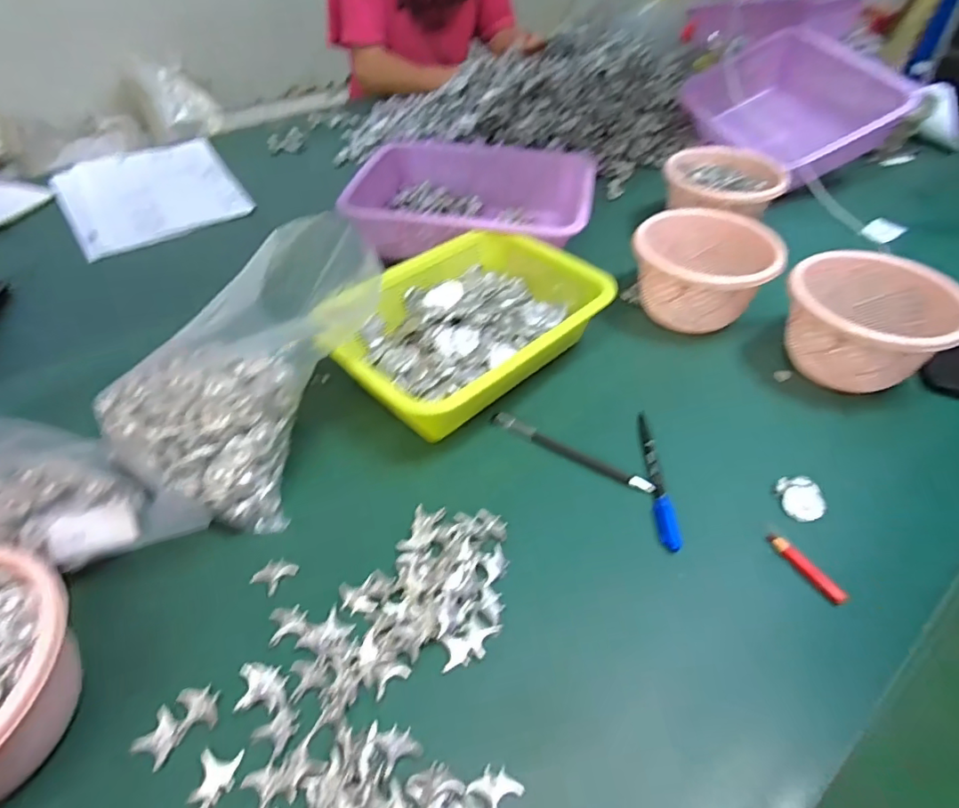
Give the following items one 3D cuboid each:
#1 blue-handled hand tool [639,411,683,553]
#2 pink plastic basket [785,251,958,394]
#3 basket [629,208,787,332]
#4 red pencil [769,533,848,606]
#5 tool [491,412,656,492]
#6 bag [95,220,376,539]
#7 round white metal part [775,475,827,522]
[{"bbox_3d":[0.150,0.059,0.459,0.015,0.010,0.140,1,46,1],"label":"blue-handled hand tool"},{"bbox_3d":[0.373,-0.070,0.529,0.130,0.095,0.143,-30,53,-25],"label":"pink plastic basket"},{"bbox_3d":[0.242,-0.141,0.603,0.144,0.091,0.132,18,49,16],"label":"basket"},{"bbox_3d":[0.243,0.121,0.402,0.011,0.008,0.061,-26,52,-23],"label":"red pencil"},{"bbox_3d":[0.081,0.041,0.485,0.156,0.009,0.015,24,51,21],"label":"tool"},{"bbox_3d":[-0.186,-0.043,0.457,0.132,0.110,0.260,19,69,17],"label":"bag"},{"bbox_3d":[0.265,0.076,0.441,0.034,0.011,0.039,6,47,6],"label":"round white metal part"}]

